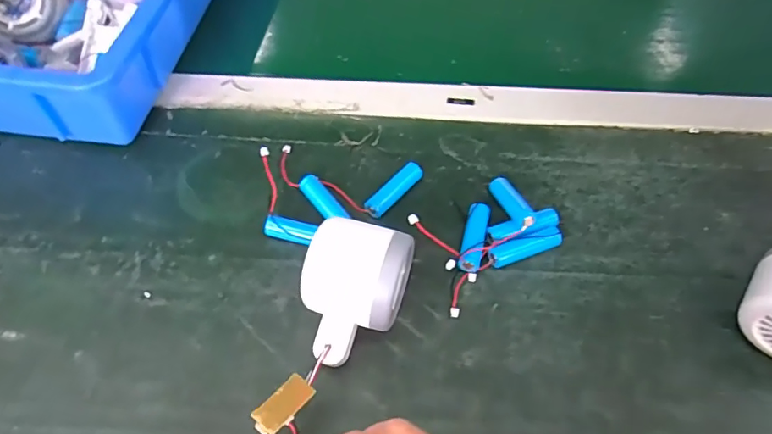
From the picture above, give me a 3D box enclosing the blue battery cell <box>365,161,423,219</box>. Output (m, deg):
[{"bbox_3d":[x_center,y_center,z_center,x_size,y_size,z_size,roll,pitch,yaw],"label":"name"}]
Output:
[{"bbox_3d":[0.007,-0.020,0.368,0.013,0.014,0.052,38,63,21],"label":"blue battery cell"}]

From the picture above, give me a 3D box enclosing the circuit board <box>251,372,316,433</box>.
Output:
[{"bbox_3d":[-0.051,0.093,0.251,0.016,0.004,0.032,35,49,20],"label":"circuit board"}]

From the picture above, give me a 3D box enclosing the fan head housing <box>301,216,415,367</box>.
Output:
[{"bbox_3d":[-0.020,0.048,0.294,0.055,0.058,0.073,12,56,6],"label":"fan head housing"}]

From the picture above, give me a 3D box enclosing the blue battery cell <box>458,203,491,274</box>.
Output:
[{"bbox_3d":[0.060,0.014,0.344,0.015,0.016,0.051,14,57,7],"label":"blue battery cell"}]

